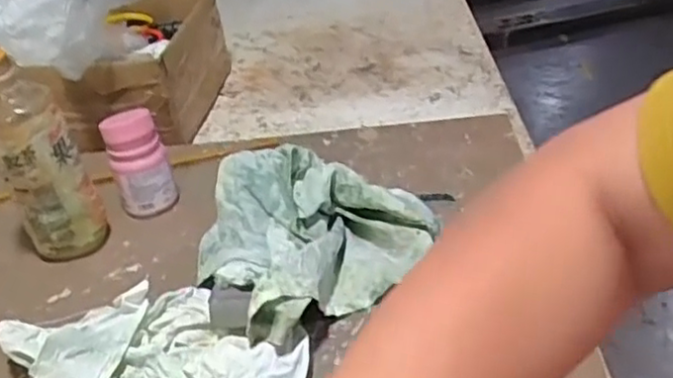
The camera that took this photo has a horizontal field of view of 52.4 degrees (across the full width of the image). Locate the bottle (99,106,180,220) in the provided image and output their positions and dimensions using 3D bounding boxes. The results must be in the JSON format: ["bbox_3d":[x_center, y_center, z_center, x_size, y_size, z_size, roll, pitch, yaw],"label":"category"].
[{"bbox_3d":[-0.196,-0.023,0.685,0.054,0.105,0.044,-18,35,-16],"label":"bottle"}]

